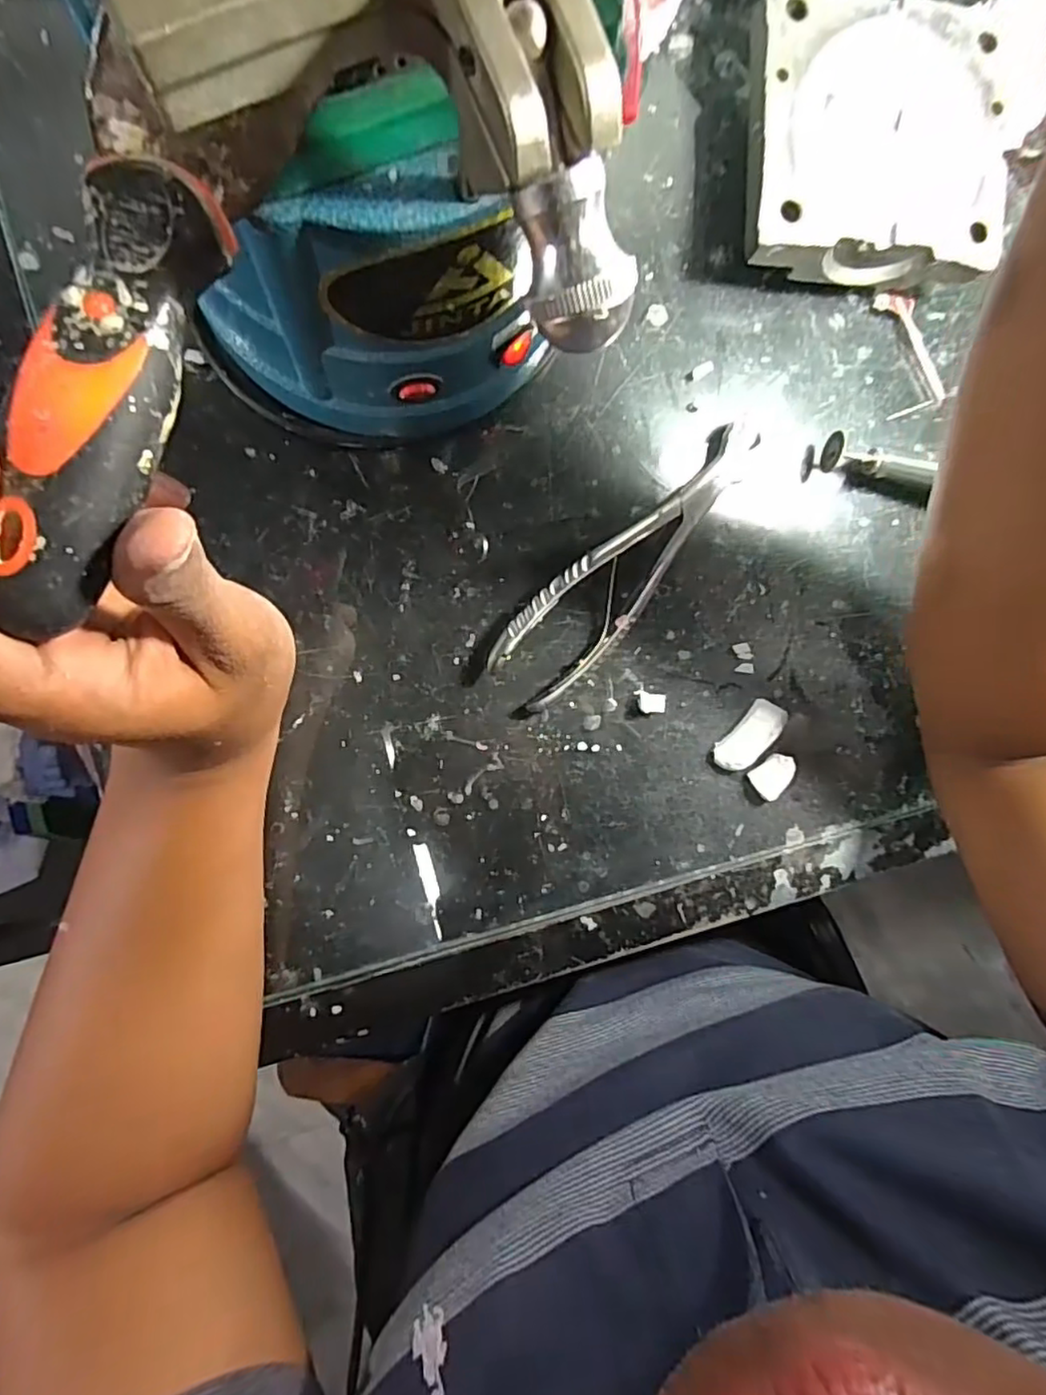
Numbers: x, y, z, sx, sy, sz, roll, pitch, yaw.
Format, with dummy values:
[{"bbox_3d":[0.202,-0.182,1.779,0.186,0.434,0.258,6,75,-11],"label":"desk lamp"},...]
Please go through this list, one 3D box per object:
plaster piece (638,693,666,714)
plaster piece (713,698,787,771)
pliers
[{"bbox_3d":[0.070,0.003,0.346,0.016,0.006,0.011,6,94,-8],"label":"plaster piece"},{"bbox_3d":[0.125,0.021,0.351,0.017,0.015,0.044,45,88,-9],"label":"plaster piece"},{"bbox_3d":[0.062,-0.073,0.334,0.188,0.016,0.048,-44,99,-2],"label":"pliers"}]

